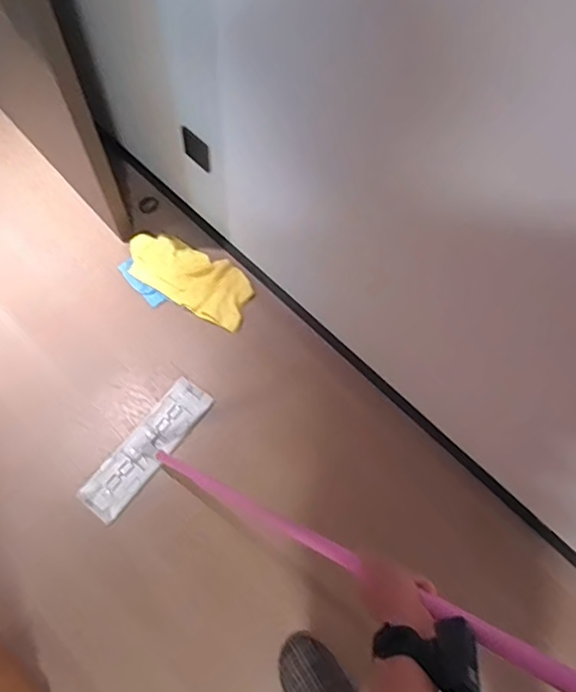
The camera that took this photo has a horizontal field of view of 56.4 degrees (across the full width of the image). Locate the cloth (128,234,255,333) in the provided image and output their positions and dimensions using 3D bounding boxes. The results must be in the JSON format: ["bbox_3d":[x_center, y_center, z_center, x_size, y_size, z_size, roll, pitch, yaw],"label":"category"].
[{"bbox_3d":[-0.272,-0.202,1.498,0.370,0.071,0.175,30,70,9],"label":"cloth"}]

